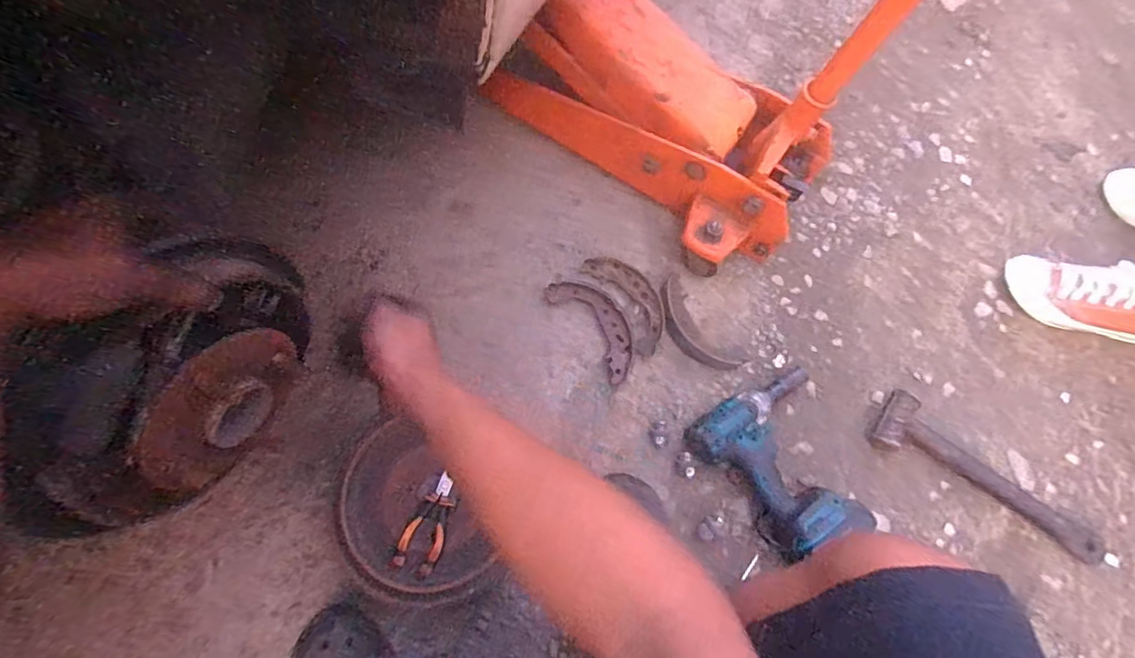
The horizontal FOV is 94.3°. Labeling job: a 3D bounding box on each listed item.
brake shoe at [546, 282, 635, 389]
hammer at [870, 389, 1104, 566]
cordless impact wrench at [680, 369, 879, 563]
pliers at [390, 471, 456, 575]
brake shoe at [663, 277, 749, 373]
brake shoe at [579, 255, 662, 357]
[{"bbox_3d":[0.045,-0.008,0.784,0.071,0.027,0.174,-34,76,-12],"label":"brake shoe"},{"bbox_3d":[0.601,0.225,0.753,0.346,0.033,0.094,37,69,9],"label":"hammer"},{"bbox_3d":[0.295,0.189,0.722,0.204,0.076,0.221,-20,73,-9],"label":"cordless impact wrench"},{"bbox_3d":[-0.175,0.243,0.666,0.050,0.014,0.118,16,67,1],"label":"pliers"},{"bbox_3d":[0.189,0.001,0.789,0.062,0.028,0.169,-36,76,-13],"label":"brake shoe"},{"bbox_3d":[0.095,-0.044,0.801,0.068,0.027,0.168,-31,75,-12],"label":"brake shoe"}]

